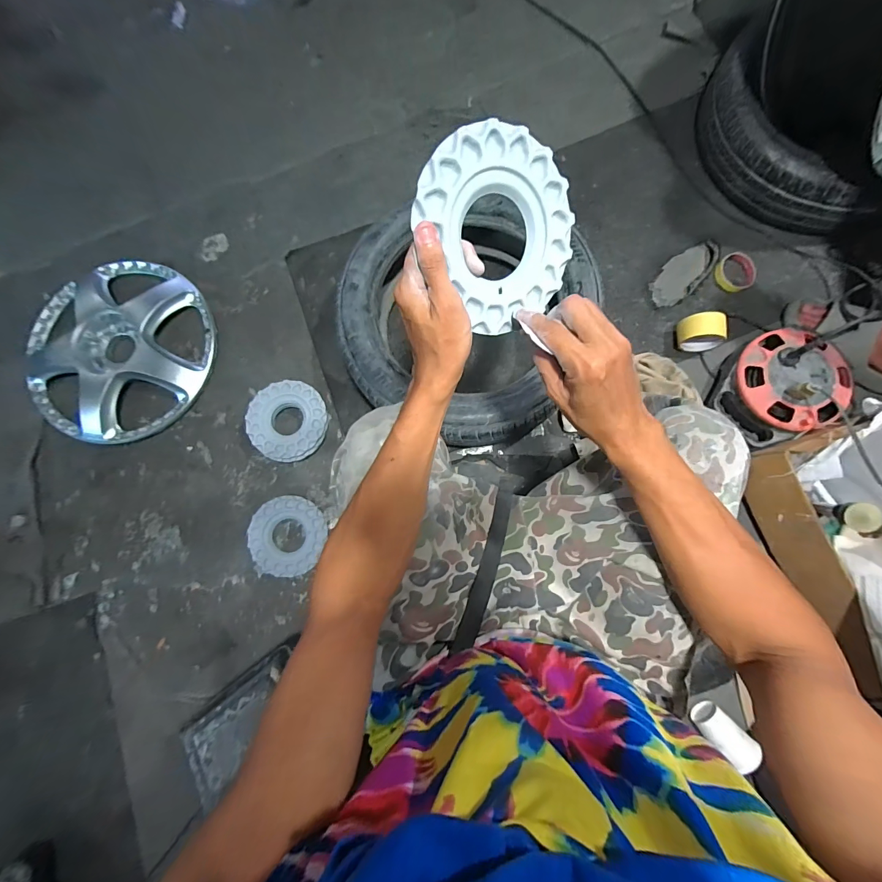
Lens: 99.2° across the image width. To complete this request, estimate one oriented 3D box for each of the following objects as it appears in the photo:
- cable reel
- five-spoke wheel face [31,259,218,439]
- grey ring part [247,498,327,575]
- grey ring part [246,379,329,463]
[{"bbox_3d":[0.666,-0.113,0.731,0.232,0.115,0.198,-26,80,-2],"label":"cable reel"},{"bbox_3d":[-0.735,-0.213,0.859,0.411,0.054,0.426,0,81,3],"label":"five-spoke wheel face"},{"bbox_3d":[-0.336,0.203,0.808,0.154,0.020,0.169,22,84,6],"label":"grey ring part"},{"bbox_3d":[-0.330,-0.047,0.819,0.161,0.069,0.168,0,82,3],"label":"grey ring part"}]

